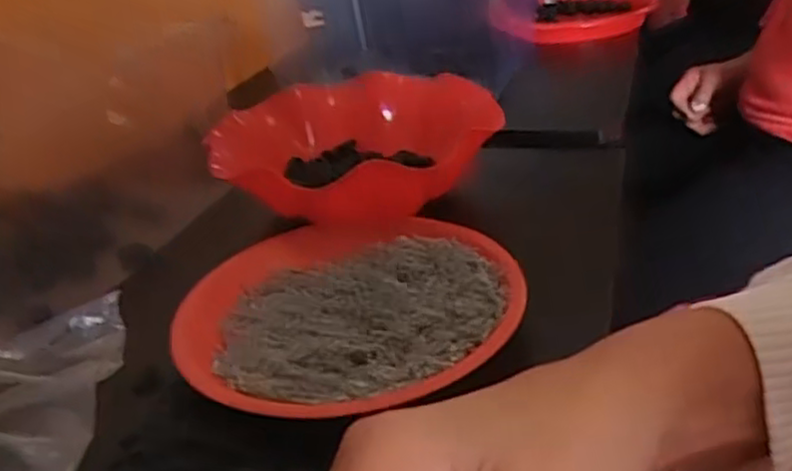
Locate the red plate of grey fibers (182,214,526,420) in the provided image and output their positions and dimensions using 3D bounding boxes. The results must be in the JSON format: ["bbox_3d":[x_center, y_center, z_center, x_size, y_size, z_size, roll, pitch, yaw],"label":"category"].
[{"bbox_3d":[-0.027,0.045,0.421,0.190,0.037,0.184,-6,27,3],"label":"red plate of grey fibers"}]

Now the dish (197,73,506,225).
[{"bbox_3d":[-0.045,-0.074,0.589,0.206,0.052,0.226,-6,27,3],"label":"dish"}]

